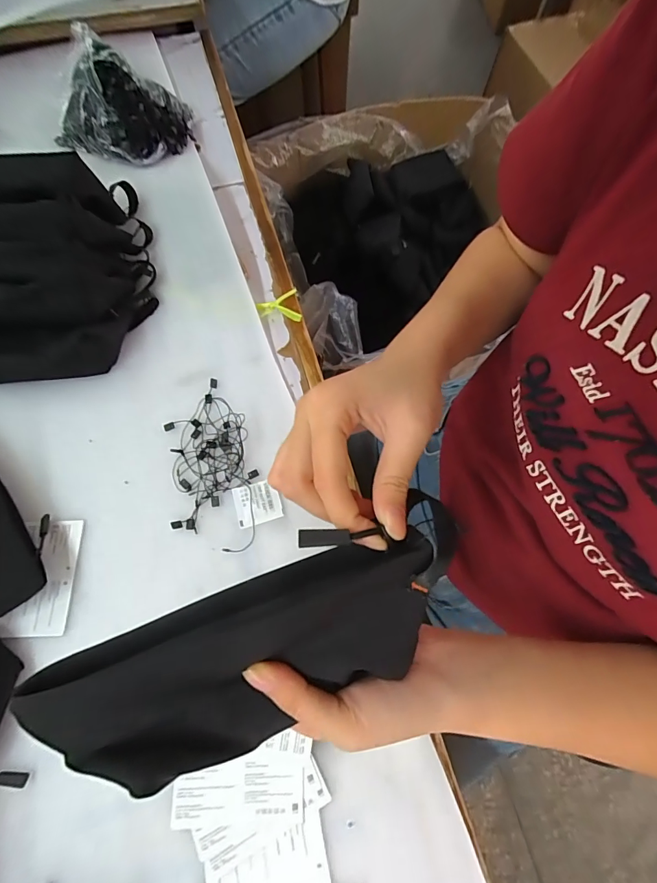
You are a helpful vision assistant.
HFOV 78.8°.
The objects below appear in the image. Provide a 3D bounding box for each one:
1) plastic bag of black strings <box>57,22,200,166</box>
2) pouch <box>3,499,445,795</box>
[{"bbox_3d":[-0.270,-0.431,0.518,0.172,0.070,0.124,24,72,7],"label":"plastic bag of black strings"},{"bbox_3d":[-0.029,0.103,0.197,0.195,0.030,0.091,-23,98,-8],"label":"pouch"}]

